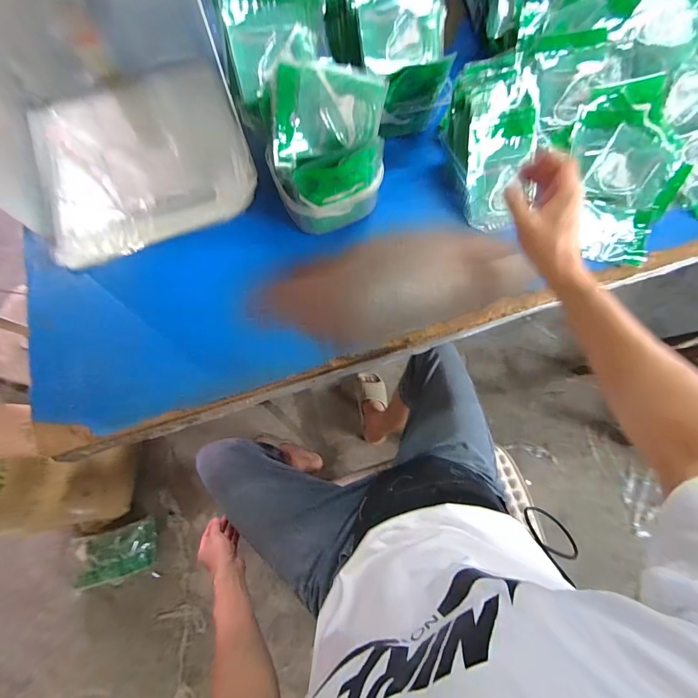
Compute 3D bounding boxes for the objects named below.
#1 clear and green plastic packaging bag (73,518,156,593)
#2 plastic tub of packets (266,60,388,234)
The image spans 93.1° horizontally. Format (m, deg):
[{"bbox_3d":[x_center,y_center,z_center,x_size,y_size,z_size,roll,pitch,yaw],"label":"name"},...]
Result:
[{"bbox_3d":[-0.780,0.682,1.094,0.275,0.072,0.155,-17,74,-3],"label":"clear and green plastic packaging bag"},{"bbox_3d":[-0.029,-0.265,0.461,0.152,0.169,0.124,-2,73,1],"label":"plastic tub of packets"}]

